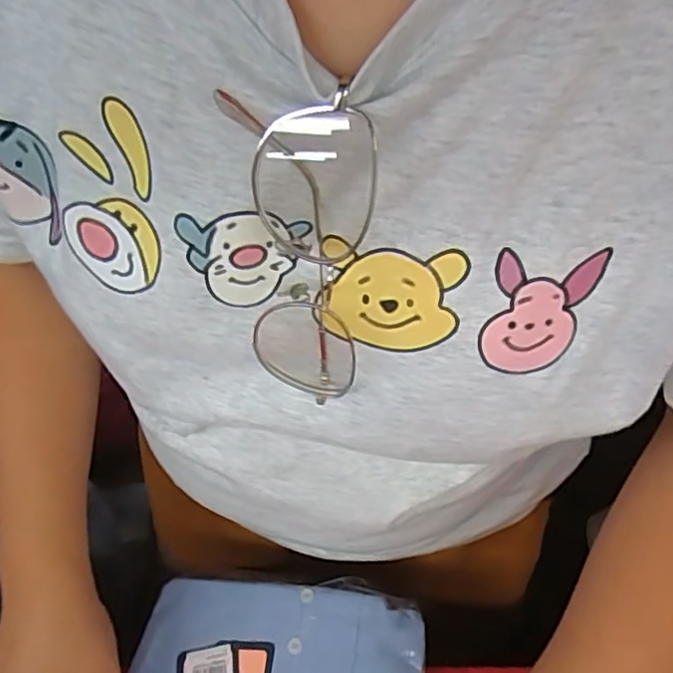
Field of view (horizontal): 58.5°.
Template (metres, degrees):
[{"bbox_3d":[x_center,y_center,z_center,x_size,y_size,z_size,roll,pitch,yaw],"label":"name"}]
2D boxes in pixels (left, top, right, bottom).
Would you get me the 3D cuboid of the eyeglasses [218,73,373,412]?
[{"bbox_3d":[-0.013,-0.034,0.244,0.054,0.127,0.044,19,54,15],"label":"eyeglasses"}]

